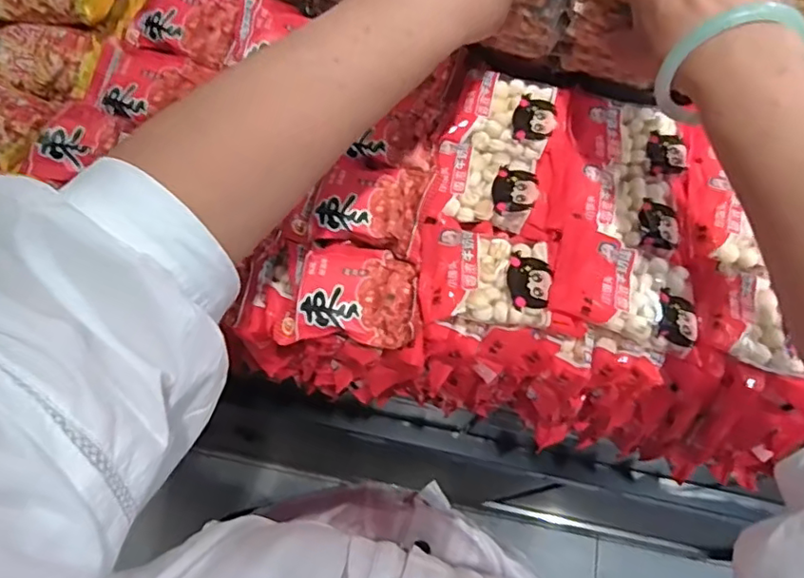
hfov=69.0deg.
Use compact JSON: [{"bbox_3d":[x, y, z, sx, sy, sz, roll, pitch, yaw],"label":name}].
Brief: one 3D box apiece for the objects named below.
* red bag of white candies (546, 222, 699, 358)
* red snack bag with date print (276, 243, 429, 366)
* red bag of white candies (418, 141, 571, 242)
[{"bbox_3d":[0.152,-0.003,0.394,0.098,0.021,0.070,18,67,4],"label":"red bag of white candies"},{"bbox_3d":[-0.030,0.005,0.397,0.094,0.017,0.074,9,67,0],"label":"red snack bag with date print"},{"bbox_3d":[0.072,-0.077,0.442,0.101,0.021,0.074,11,67,2],"label":"red bag of white candies"}]

